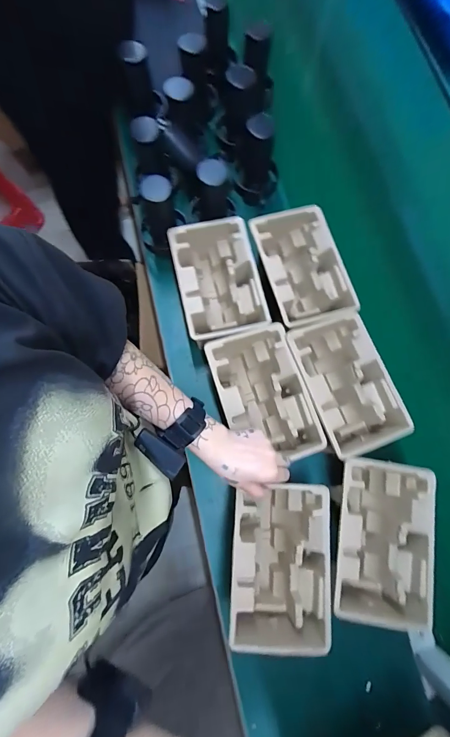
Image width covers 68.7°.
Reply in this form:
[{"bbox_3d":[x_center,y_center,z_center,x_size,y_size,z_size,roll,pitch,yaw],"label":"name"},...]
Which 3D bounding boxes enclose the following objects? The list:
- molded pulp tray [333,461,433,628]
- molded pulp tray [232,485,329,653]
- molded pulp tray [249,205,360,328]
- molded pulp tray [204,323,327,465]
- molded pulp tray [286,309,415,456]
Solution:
[{"bbox_3d":[0.243,0.270,0.544,0.144,0.108,0.222,9,77,1],"label":"molded pulp tray"},{"bbox_3d":[0.082,0.301,0.534,0.141,0.113,0.227,4,77,0],"label":"molded pulp tray"},{"bbox_3d":[0.145,-0.186,0.644,0.145,0.089,0.234,-16,78,-5],"label":"molded pulp tray"},{"bbox_3d":[0.063,0.051,0.600,0.141,0.113,0.232,-19,78,-5],"label":"molded pulp tray"},{"bbox_3d":[0.207,0.028,0.593,0.146,0.093,0.230,-20,78,-5],"label":"molded pulp tray"}]

